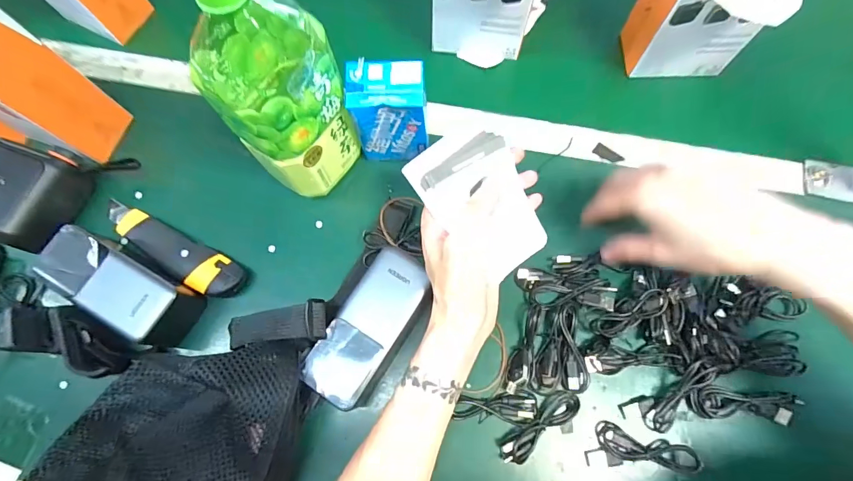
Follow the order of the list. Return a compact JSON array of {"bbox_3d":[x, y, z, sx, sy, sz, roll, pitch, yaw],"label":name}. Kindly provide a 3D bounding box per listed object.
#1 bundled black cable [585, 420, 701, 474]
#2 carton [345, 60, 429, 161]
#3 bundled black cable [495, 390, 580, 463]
[{"bbox_3d":[0.179,0.169,0.334,0.095,0.012,0.032,4,71,4],"label":"bundled black cable"},{"bbox_3d":[-0.031,-0.109,0.369,0.063,0.107,0.036,-1,70,2],"label":"carton"},{"bbox_3d":[0.094,0.154,0.340,0.078,0.013,0.023,-35,73,-9],"label":"bundled black cable"}]

